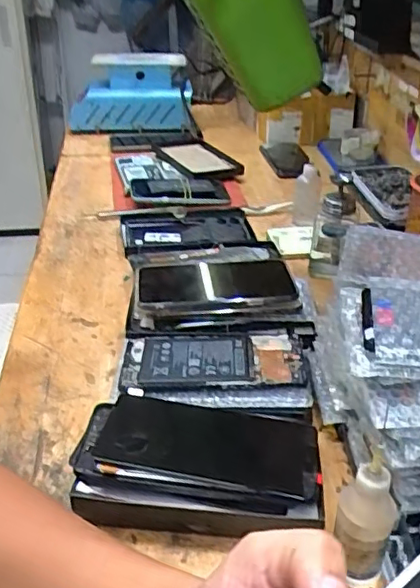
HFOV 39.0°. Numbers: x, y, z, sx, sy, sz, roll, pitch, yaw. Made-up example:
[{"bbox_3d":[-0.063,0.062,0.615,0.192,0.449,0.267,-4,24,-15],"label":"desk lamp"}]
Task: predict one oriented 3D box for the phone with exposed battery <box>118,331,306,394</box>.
[{"bbox_3d":[0.007,0.061,0.538,0.170,0.011,0.085,-3,32,-6],"label":"phone with exposed battery"}]

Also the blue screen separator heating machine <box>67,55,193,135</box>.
[{"bbox_3d":[-0.152,-0.384,1.128,0.229,0.130,0.099,-1,32,-2],"label":"blue screen separator heating machine"}]

